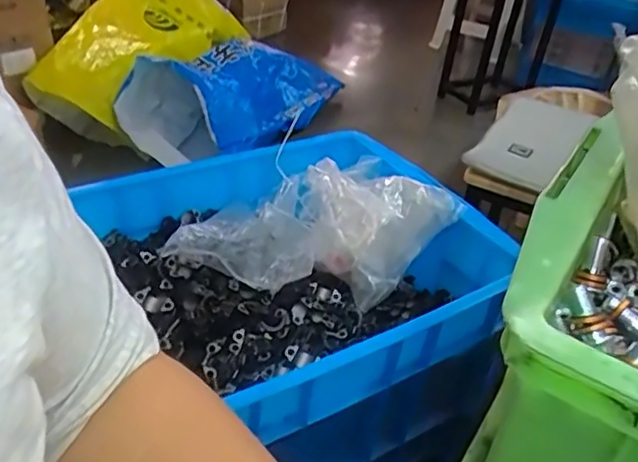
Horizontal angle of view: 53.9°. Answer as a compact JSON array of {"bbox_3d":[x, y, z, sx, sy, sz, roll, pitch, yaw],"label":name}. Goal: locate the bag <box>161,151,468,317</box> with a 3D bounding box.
[{"bbox_3d":[-0.001,0.006,0.781,0.326,0.099,0.185,-25,46,-36],"label":"bag"}]

